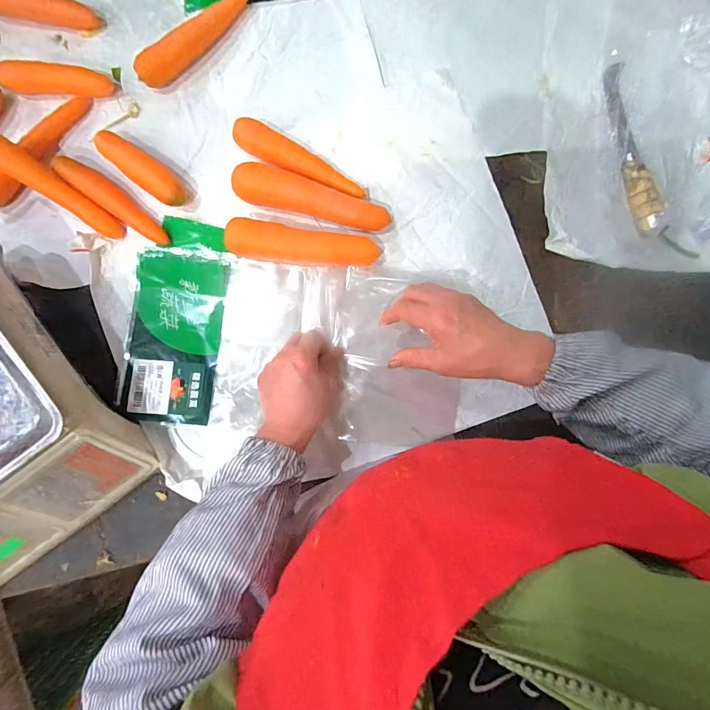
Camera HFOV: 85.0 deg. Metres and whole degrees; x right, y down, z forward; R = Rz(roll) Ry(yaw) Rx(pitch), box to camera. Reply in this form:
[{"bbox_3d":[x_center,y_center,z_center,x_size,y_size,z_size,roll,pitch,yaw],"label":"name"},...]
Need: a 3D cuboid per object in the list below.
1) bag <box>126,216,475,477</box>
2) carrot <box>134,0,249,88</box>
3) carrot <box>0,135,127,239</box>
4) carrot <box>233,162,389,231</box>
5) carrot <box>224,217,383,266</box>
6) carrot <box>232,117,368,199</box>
[{"bbox_3d":[-0.065,-0.003,0.447,0.370,0.020,0.241,11,91,0],"label":"bag"},{"bbox_3d":[-0.181,-0.362,0.441,0.155,0.027,0.030,-40,91,0],"label":"carrot"},{"bbox_3d":[-0.340,-0.189,0.436,0.167,0.028,0.032,33,91,0],"label":"carrot"},{"bbox_3d":[-0.046,-0.174,0.433,0.170,0.043,0.044,11,91,0],"label":"carrot"},{"bbox_3d":[-0.057,-0.123,0.436,0.167,0.035,0.039,4,91,0],"label":"carrot"},{"bbox_3d":[-0.061,-0.219,0.440,0.153,0.036,0.032,22,91,0],"label":"carrot"}]

